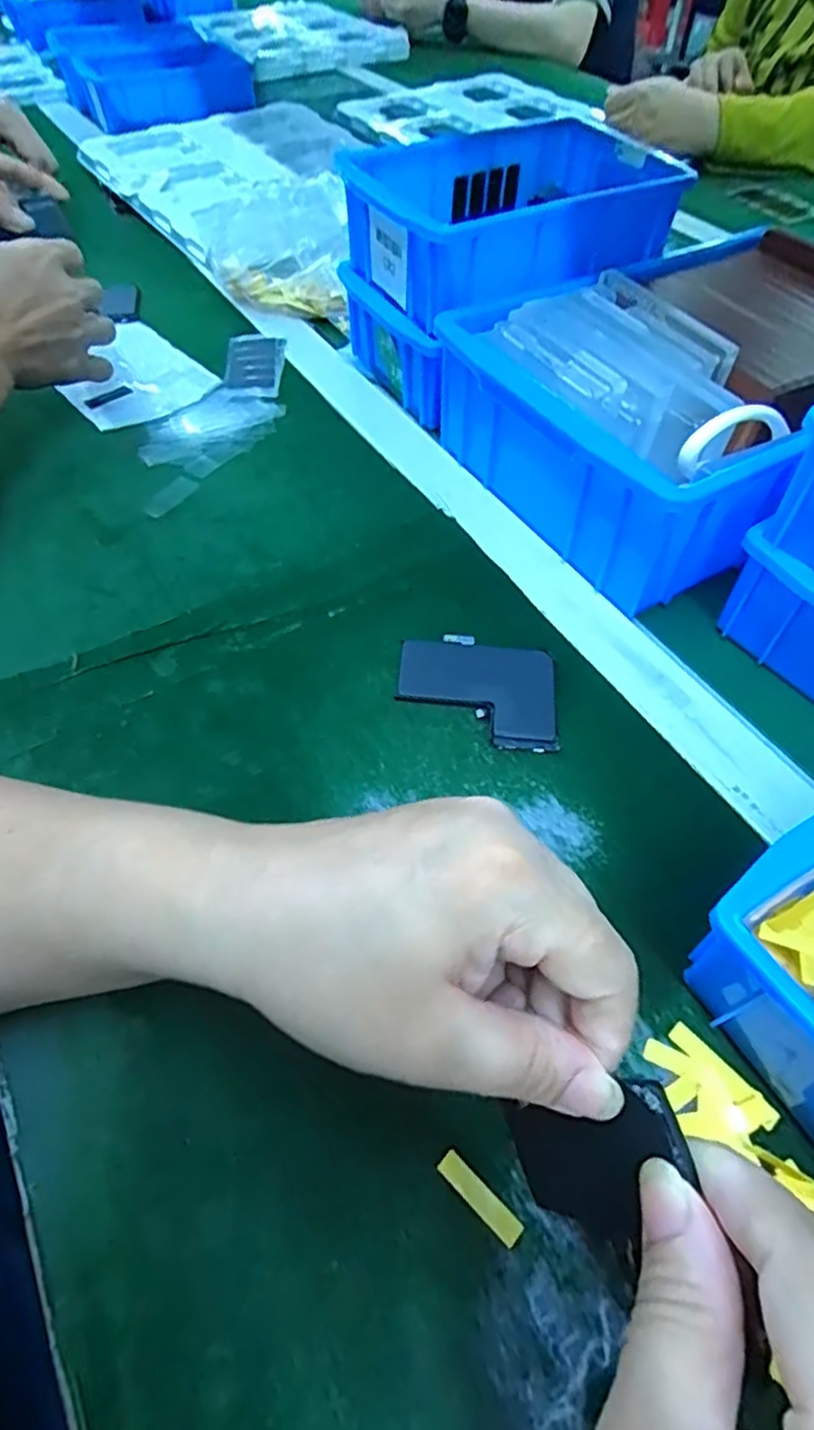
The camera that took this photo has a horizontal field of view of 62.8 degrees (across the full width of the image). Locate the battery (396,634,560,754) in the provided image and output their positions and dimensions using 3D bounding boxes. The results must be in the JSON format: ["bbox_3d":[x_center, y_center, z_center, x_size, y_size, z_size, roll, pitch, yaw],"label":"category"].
[{"bbox_3d":[0.034,-0.012,0.326,0.077,0.004,0.060,8,54,4],"label":"battery"}]

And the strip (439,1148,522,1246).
[{"bbox_3d":[0.023,0.151,0.208,0.030,0.004,0.007,38,61,23],"label":"strip"}]

